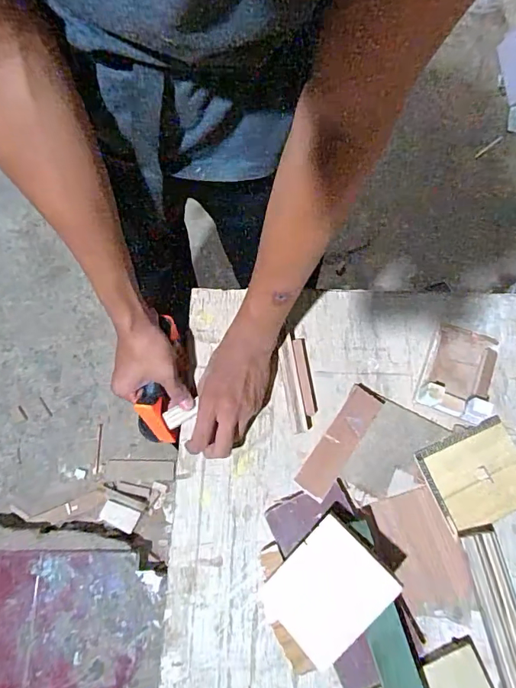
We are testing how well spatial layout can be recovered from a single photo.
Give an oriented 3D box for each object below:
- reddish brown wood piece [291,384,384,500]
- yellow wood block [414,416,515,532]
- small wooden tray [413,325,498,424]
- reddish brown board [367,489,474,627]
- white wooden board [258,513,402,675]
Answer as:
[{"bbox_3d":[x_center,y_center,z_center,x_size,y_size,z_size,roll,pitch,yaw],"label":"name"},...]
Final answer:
[{"bbox_3d":[0.094,0.110,0.513,0.042,0.013,0.141,23,67,29],"label":"reddish brown wood piece"},{"bbox_3d":[0.257,0.152,0.521,0.114,0.016,0.100,-23,73,-8],"label":"yellow wood block"},{"bbox_3d":[0.249,0.030,0.546,0.076,0.051,0.119,21,73,6],"label":"small wooden tray"},{"bbox_3d":[0.187,0.237,0.500,0.076,0.014,0.134,-17,73,-6],"label":"reddish brown board"},{"bbox_3d":[0.066,0.248,0.446,0.092,0.008,0.120,42,94,19],"label":"white wooden board"}]

